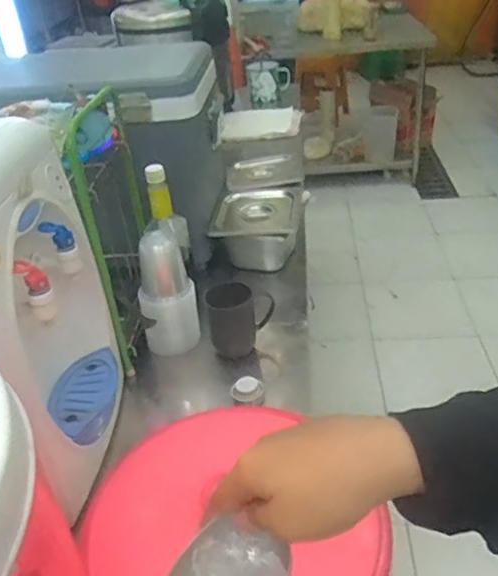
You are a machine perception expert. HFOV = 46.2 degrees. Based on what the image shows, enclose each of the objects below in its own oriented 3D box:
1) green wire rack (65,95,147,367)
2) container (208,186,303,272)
[{"bbox_3d":[-0.200,-0.091,0.896,0.053,0.355,0.248,-7,34,-1],"label":"green wire rack"},{"bbox_3d":[0.025,-0.110,1.185,0.169,0.131,0.168,2,34,12],"label":"container"}]

